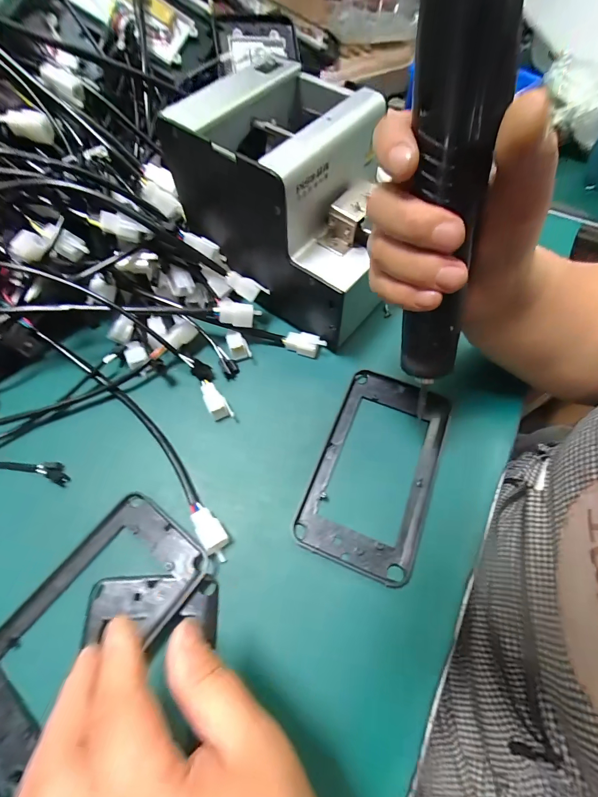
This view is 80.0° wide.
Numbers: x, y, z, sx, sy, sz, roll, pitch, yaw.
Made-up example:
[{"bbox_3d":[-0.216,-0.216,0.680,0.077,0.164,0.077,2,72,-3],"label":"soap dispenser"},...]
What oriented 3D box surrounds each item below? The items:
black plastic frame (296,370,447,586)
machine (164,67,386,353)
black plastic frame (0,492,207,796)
[{"bbox_3d":[0.063,0.053,0.284,0.086,0.006,0.158,20,65,11],"label":"black plastic frame"},{"bbox_3d":[-0.002,-0.162,0.314,0.172,0.148,0.139,38,70,18],"label":"machine"},{"bbox_3d":[-0.142,0.146,0.236,0.087,0.012,0.155,35,69,17],"label":"black plastic frame"}]

